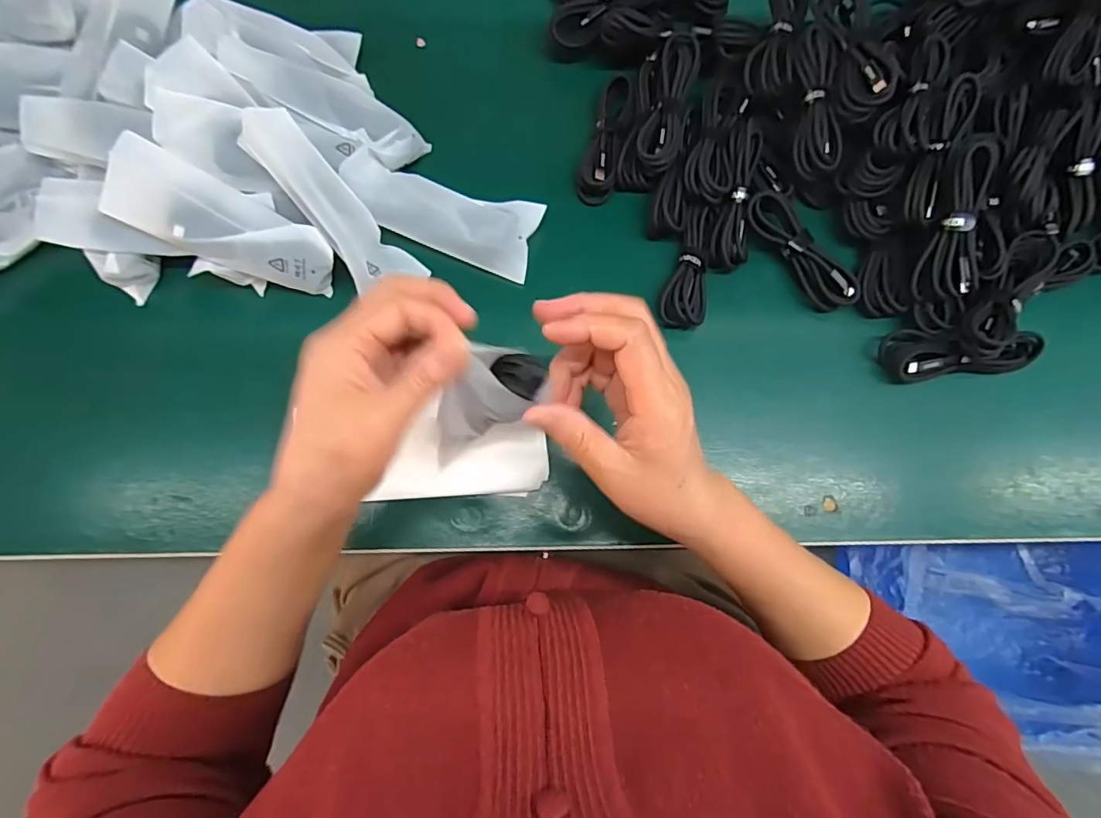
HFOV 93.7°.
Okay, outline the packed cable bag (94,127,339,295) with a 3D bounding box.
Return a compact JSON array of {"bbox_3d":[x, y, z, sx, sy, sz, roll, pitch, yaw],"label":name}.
[{"bbox_3d":[-0.234,-0.132,0.372,0.151,0.030,0.054,25,83,-15],"label":"packed cable bag"}]

